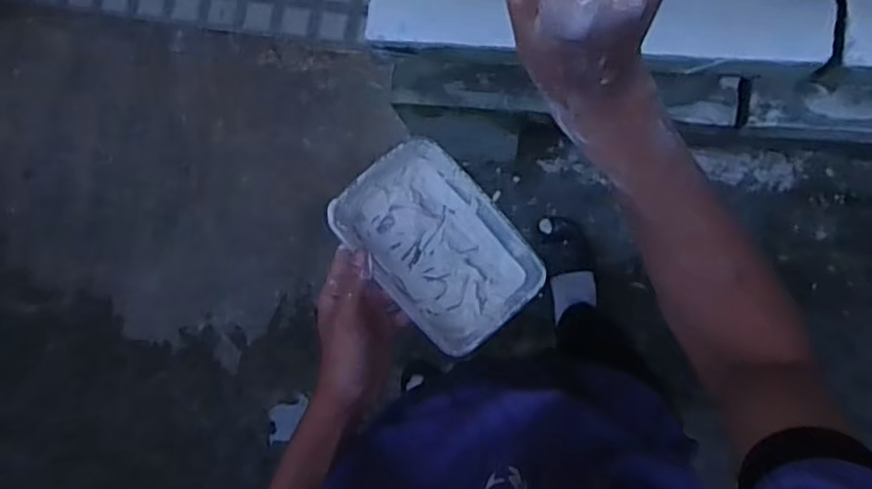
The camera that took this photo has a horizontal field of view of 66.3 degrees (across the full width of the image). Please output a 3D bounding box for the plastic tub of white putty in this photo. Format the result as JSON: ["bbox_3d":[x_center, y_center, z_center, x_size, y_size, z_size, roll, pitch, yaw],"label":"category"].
[{"bbox_3d":[0.003,0.000,0.572,0.115,0.060,0.170,-42,83,2],"label":"plastic tub of white putty"}]

